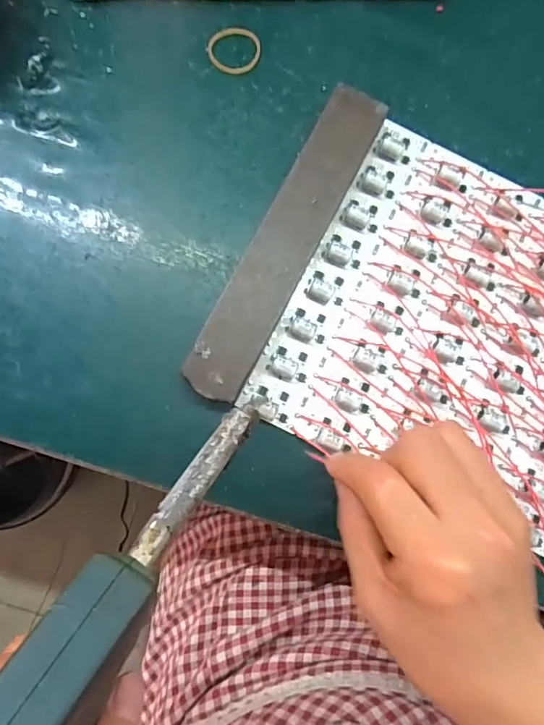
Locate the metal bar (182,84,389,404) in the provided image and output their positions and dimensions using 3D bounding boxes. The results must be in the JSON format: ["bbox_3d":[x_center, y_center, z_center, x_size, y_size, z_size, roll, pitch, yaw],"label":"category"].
[{"bbox_3d":[0.009,-0.071,0.291,0.035,0.018,0.199,27,80,-1],"label":"metal bar"}]

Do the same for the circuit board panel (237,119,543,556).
[{"bbox_3d":[0.134,-0.014,0.298,0.233,0.013,0.204,28,80,-1],"label":"circuit board panel"}]

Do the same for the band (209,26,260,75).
[{"bbox_3d":[-0.023,-0.195,0.314,0.032,0.004,0.032,3,81,-5],"label":"band"}]

